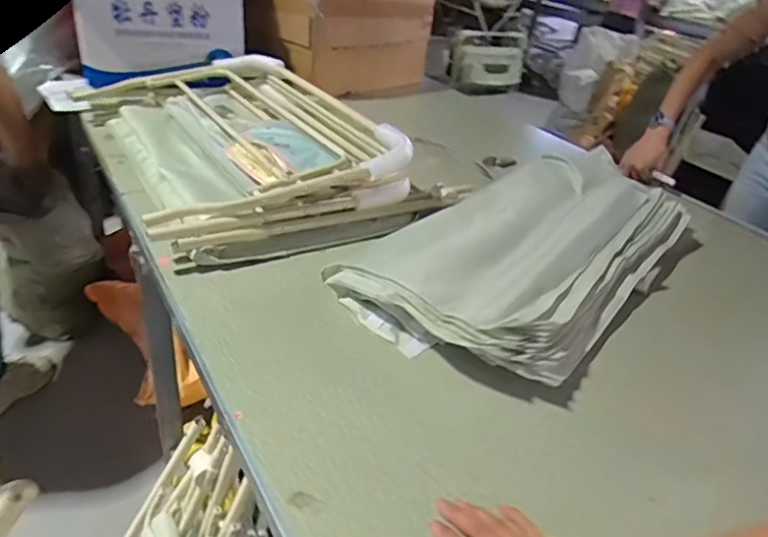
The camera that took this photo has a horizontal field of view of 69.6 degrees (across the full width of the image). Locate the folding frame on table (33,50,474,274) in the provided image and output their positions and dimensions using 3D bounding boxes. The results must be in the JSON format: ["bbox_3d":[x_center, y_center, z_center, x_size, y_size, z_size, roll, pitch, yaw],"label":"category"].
[{"bbox_3d":[-0.306,-0.292,1.192,0.610,0.124,0.827,-19,42,-35],"label":"folding frame on table"}]

